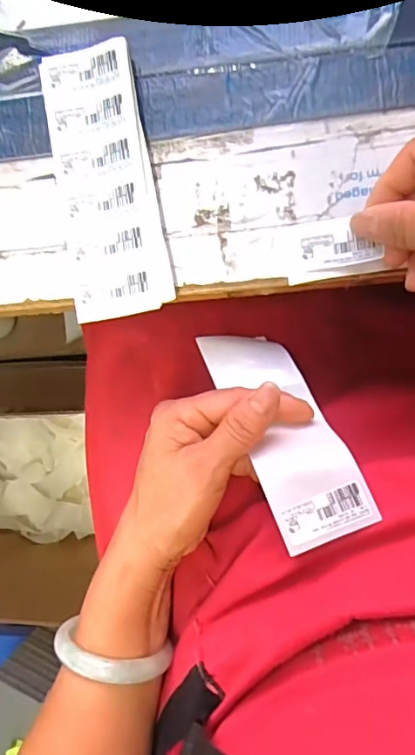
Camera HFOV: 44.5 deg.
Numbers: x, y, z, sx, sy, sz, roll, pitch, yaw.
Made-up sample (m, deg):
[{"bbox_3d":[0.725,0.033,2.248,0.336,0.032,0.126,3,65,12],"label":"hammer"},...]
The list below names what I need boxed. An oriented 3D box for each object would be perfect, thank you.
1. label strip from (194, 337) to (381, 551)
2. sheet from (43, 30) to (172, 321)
[{"bbox_3d":[0.042,0.026,0.298,0.051,0.011,0.142,-19,57,-6],"label":"label strip"},{"bbox_3d":[-0.060,-0.114,0.295,0.057,0.006,0.156,-10,90,11],"label":"sheet"}]

